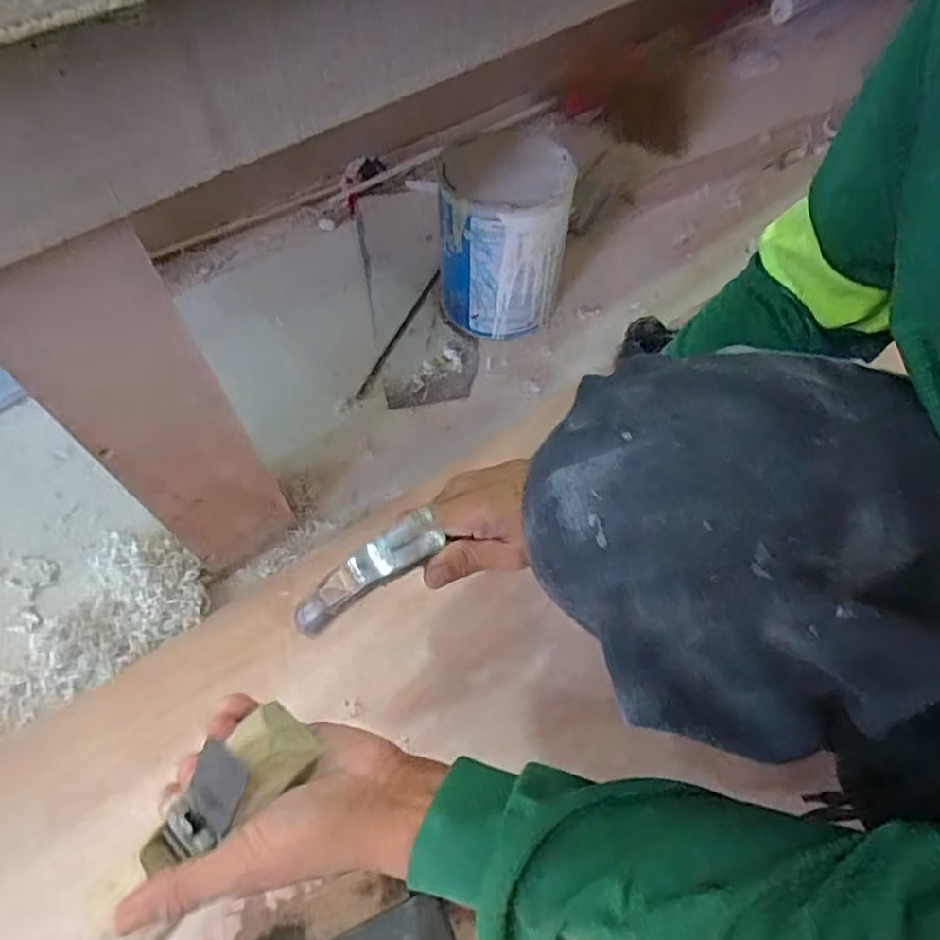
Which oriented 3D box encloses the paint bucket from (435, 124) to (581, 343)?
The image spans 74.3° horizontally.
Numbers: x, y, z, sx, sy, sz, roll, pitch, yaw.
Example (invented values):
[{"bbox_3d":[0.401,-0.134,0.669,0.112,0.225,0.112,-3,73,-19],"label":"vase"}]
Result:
[{"bbox_3d":[0.042,-0.293,0.805,0.152,0.201,0.141,-1,60,1],"label":"paint bucket"}]

